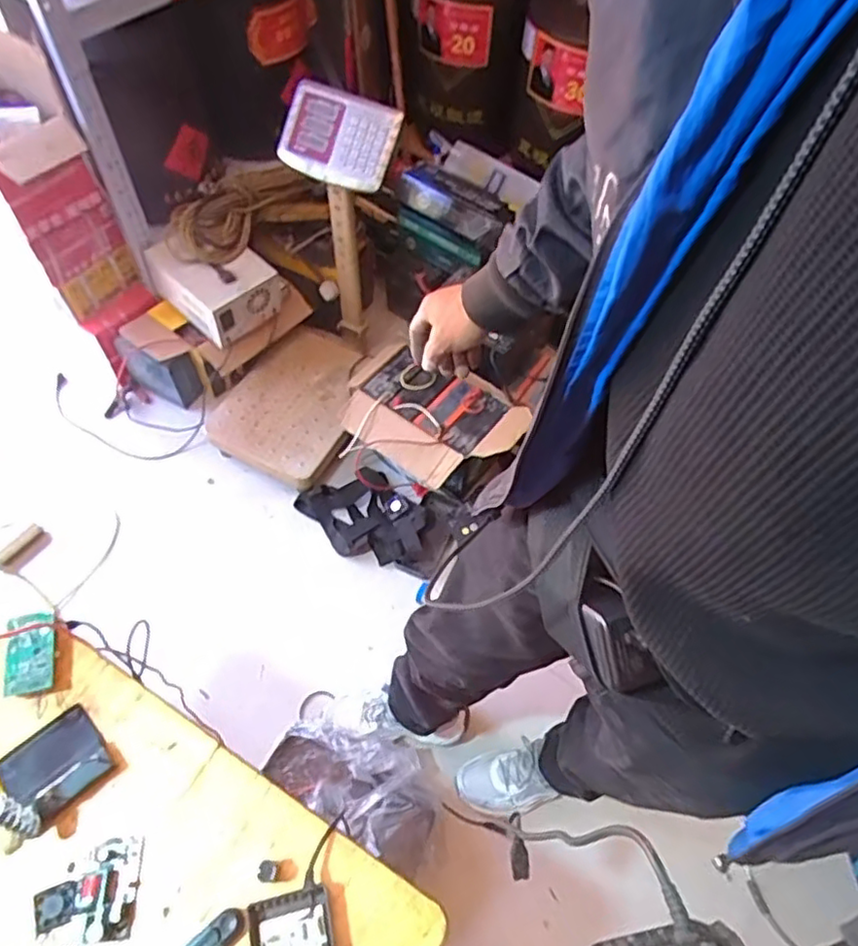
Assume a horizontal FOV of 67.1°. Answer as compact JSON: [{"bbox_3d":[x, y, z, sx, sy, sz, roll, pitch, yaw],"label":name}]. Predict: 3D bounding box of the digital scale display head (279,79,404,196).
[{"bbox_3d":[-0.187,-0.682,1.315,0.247,0.170,0.050,21,18,5],"label":"digital scale display head"}]

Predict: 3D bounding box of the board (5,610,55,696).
[{"bbox_3d":[-0.495,0.222,0.802,0.051,0.017,0.097,-1,69,-22],"label":"board"}]

